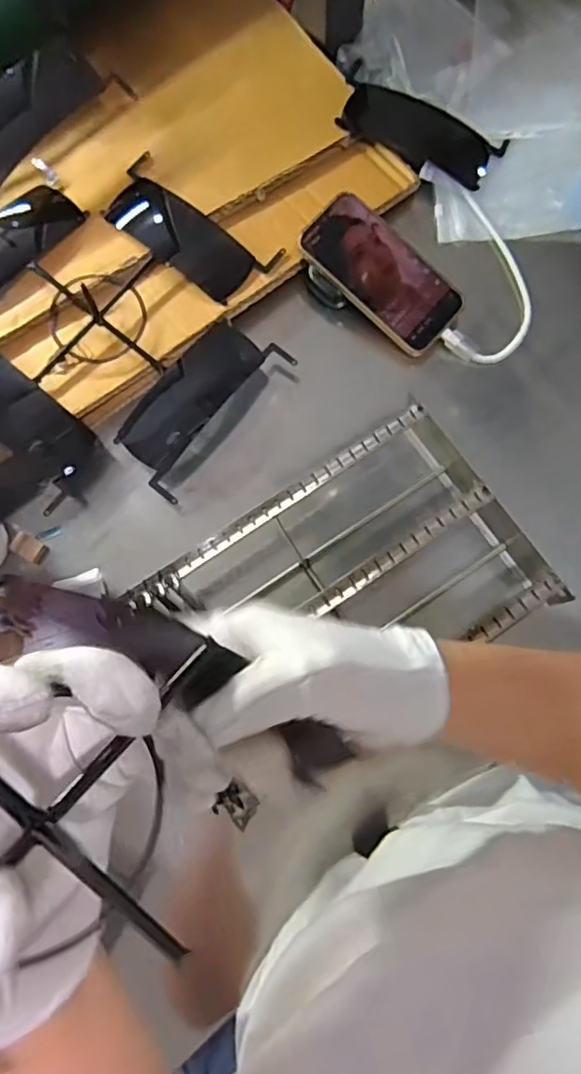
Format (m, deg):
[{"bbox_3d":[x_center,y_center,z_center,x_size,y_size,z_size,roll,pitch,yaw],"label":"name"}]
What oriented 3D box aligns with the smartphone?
[{"bbox_3d":[0.086,-0.246,0.559,0.079,0.012,0.157,-43,92,-5],"label":"smartphone"}]

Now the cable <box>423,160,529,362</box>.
[{"bbox_3d":[0.184,-0.267,0.580,0.090,0.019,0.208,-4,78,1],"label":"cable"}]

